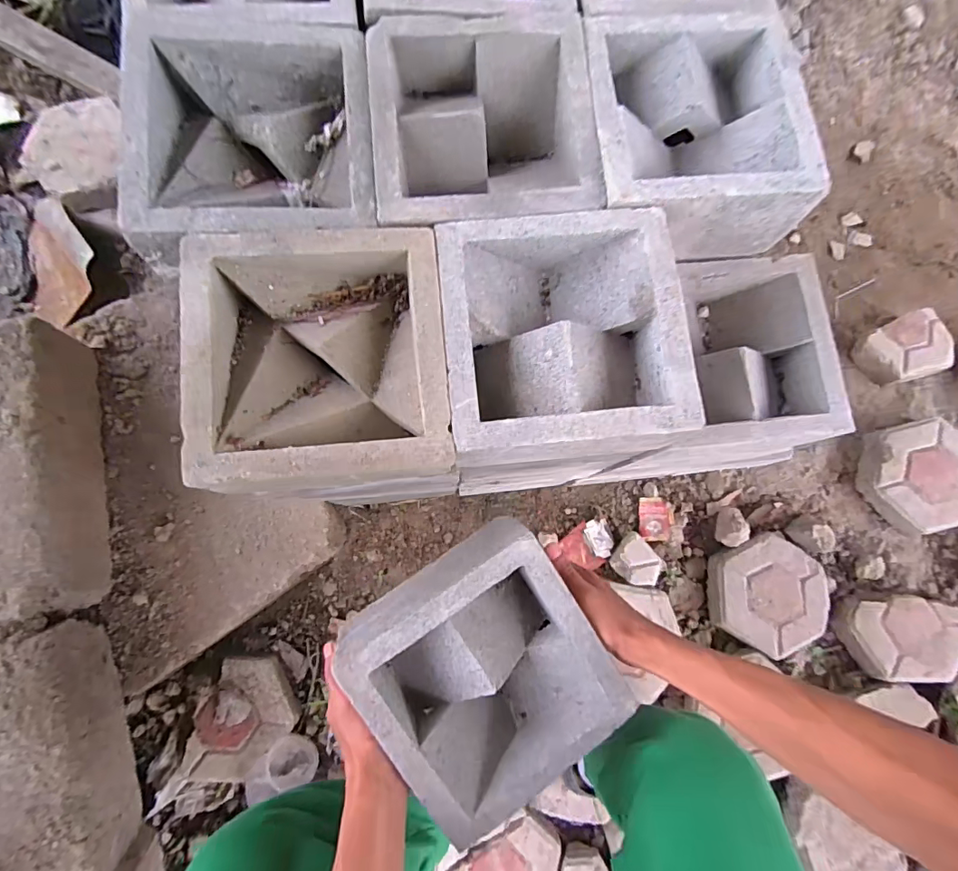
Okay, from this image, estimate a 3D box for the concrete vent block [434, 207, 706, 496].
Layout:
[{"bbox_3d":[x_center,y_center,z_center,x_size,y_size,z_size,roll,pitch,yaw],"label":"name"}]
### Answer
[{"bbox_3d":[0.071,-0.077,0.438,0.197,0.071,0.212,-5,81,-2],"label":"concrete vent block"}]

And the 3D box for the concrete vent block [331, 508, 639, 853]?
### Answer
[{"bbox_3d":[0.010,0.210,0.450,0.189,0.088,0.206,-33,84,-5],"label":"concrete vent block"}]

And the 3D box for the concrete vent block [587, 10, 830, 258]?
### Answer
[{"bbox_3d":[0.201,-0.295,0.488,0.195,0.089,0.207,-4,81,-2],"label":"concrete vent block"}]

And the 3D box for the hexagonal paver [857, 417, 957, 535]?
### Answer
[{"bbox_3d":[0.851,0.077,0.959,0.214,0.066,0.206,-12,81,-3],"label":"hexagonal paver"}]

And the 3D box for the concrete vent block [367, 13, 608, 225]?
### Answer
[{"bbox_3d":[0.004,-0.280,0.472,0.195,0.081,0.195,-6,81,-2],"label":"concrete vent block"}]

